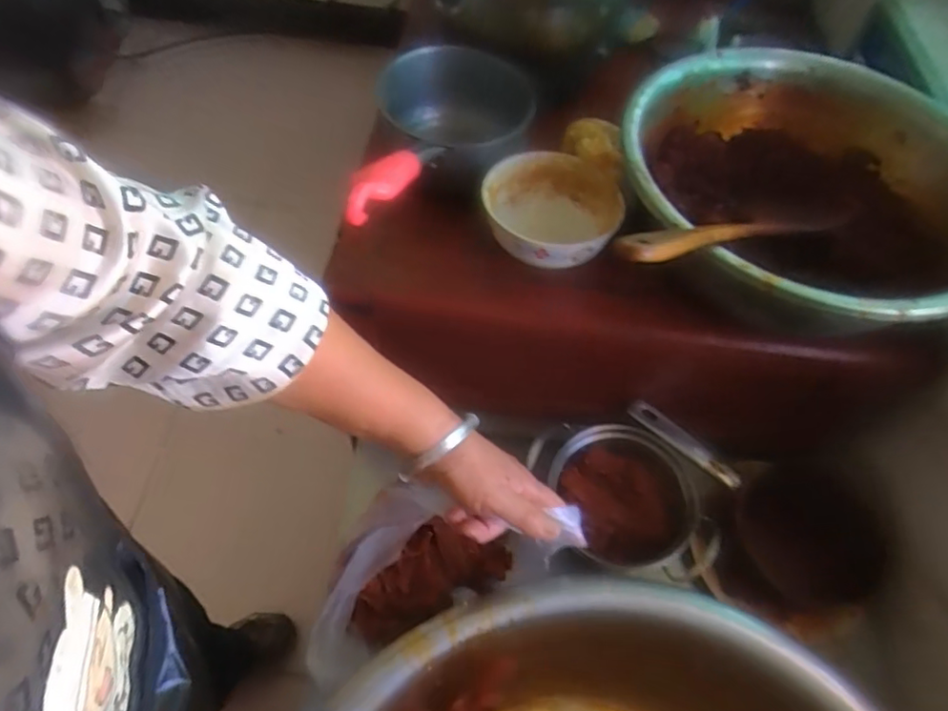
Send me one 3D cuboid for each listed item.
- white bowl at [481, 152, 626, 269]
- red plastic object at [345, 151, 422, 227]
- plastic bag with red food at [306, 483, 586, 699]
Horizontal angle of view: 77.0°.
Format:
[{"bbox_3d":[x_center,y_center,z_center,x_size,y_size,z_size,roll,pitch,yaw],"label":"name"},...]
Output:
[{"bbox_3d":[0.073,-0.130,0.588,0.127,0.076,0.119,2,58,-4],"label":"white bowl"},{"bbox_3d":[-0.063,-0.129,0.448,0.021,0.035,0.112,25,43,10],"label":"red plastic object"},{"bbox_3d":[-0.056,0.191,0.555,0.224,0.225,0.138,-21,62,-17],"label":"plastic bag with red food"}]

